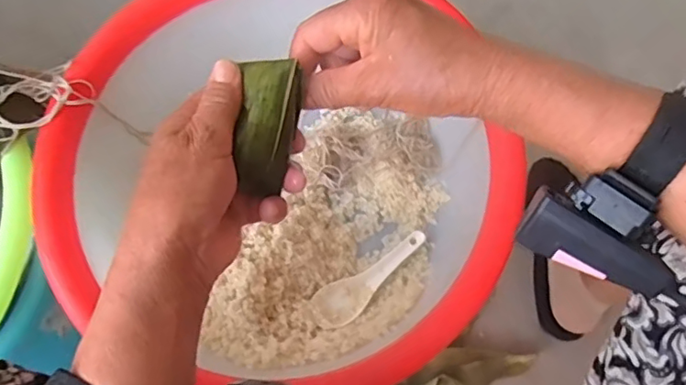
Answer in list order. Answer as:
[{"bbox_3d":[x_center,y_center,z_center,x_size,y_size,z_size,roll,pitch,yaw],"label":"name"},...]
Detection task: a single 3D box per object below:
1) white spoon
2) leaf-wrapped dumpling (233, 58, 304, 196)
[{"bbox_3d":[0.027,0.076,0.492,0.119,0.025,0.035,-31,74,-8],"label":"white spoon"},{"bbox_3d":[-0.044,-0.037,0.317,0.032,0.024,0.074,8,95,4],"label":"leaf-wrapped dumpling"}]

